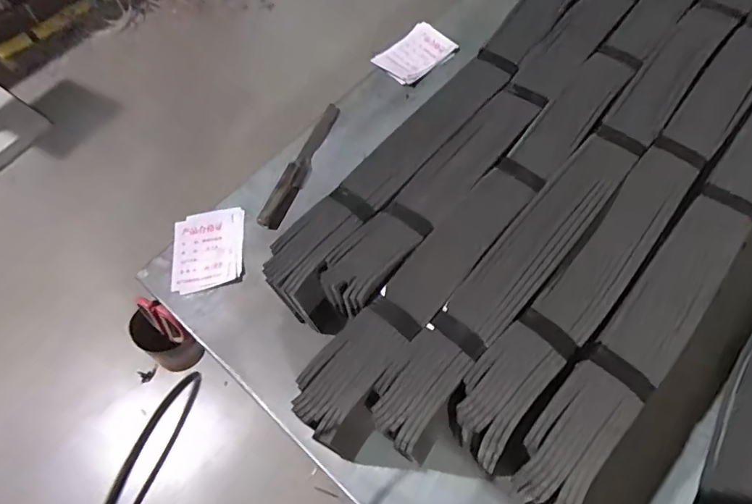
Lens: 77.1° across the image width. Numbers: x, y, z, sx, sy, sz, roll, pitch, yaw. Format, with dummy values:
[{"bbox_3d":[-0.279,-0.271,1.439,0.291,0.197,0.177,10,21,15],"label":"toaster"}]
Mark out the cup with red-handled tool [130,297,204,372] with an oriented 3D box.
[{"bbox_3d":[-0.305,0.121,0.682,0.070,0.132,0.077,-1,63,3],"label":"cup with red-handled tool"}]

